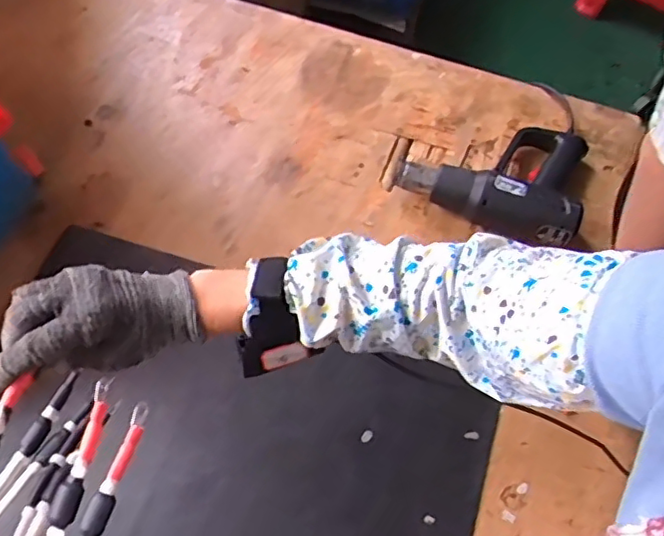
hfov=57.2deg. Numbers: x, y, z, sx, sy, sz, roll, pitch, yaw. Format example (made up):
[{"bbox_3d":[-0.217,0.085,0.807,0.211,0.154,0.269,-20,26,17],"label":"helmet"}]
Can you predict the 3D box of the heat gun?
[{"bbox_3d":[0.211,-0.132,0.804,0.229,0.069,0.174,17,62,7],"label":"heat gun"}]

